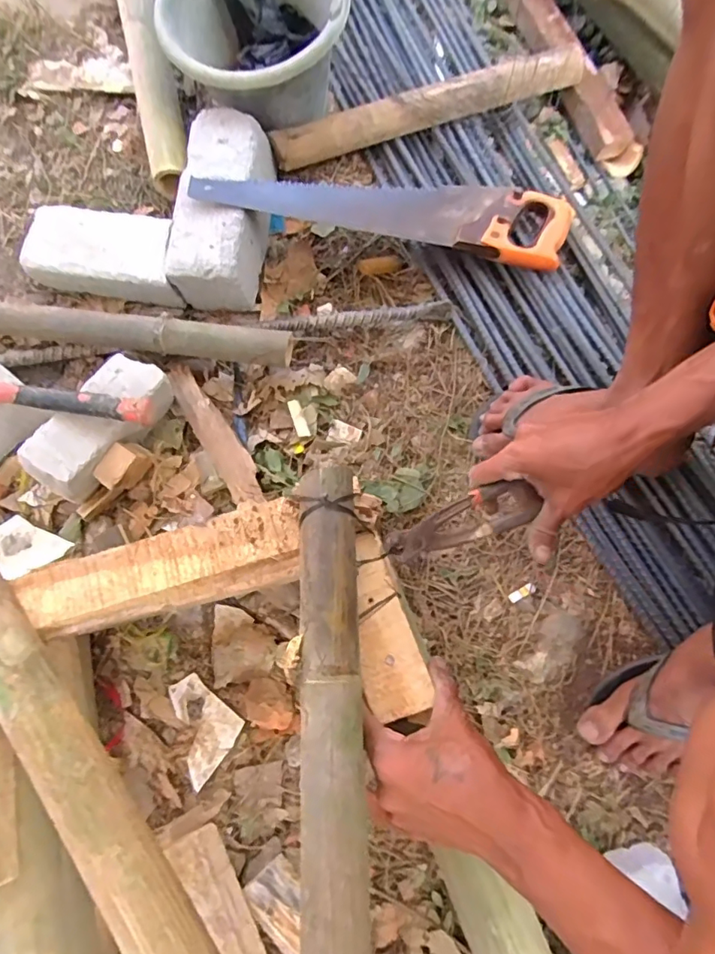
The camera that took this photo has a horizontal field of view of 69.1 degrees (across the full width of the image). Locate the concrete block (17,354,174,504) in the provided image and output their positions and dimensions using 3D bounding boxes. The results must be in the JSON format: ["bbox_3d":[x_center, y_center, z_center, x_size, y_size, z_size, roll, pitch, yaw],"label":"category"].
[{"bbox_3d":[-0.305,-0.062,0.617,0.076,0.048,0.183,36,73,12],"label":"concrete block"}]

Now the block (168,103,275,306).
[{"bbox_3d":[-0.185,-0.369,0.739,0.117,0.117,0.261,5,72,2],"label":"block"}]

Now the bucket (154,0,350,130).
[{"bbox_3d":[-0.142,-0.611,0.747,0.241,0.173,0.238,0,69,-1],"label":"bucket"}]

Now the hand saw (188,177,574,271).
[{"bbox_3d":[0.041,-0.372,0.700,0.505,0.045,0.113,8,73,2],"label":"hand saw"}]

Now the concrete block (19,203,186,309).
[{"bbox_3d":[-0.349,-0.313,0.724,0.220,0.065,0.103,10,73,3],"label":"concrete block"}]

